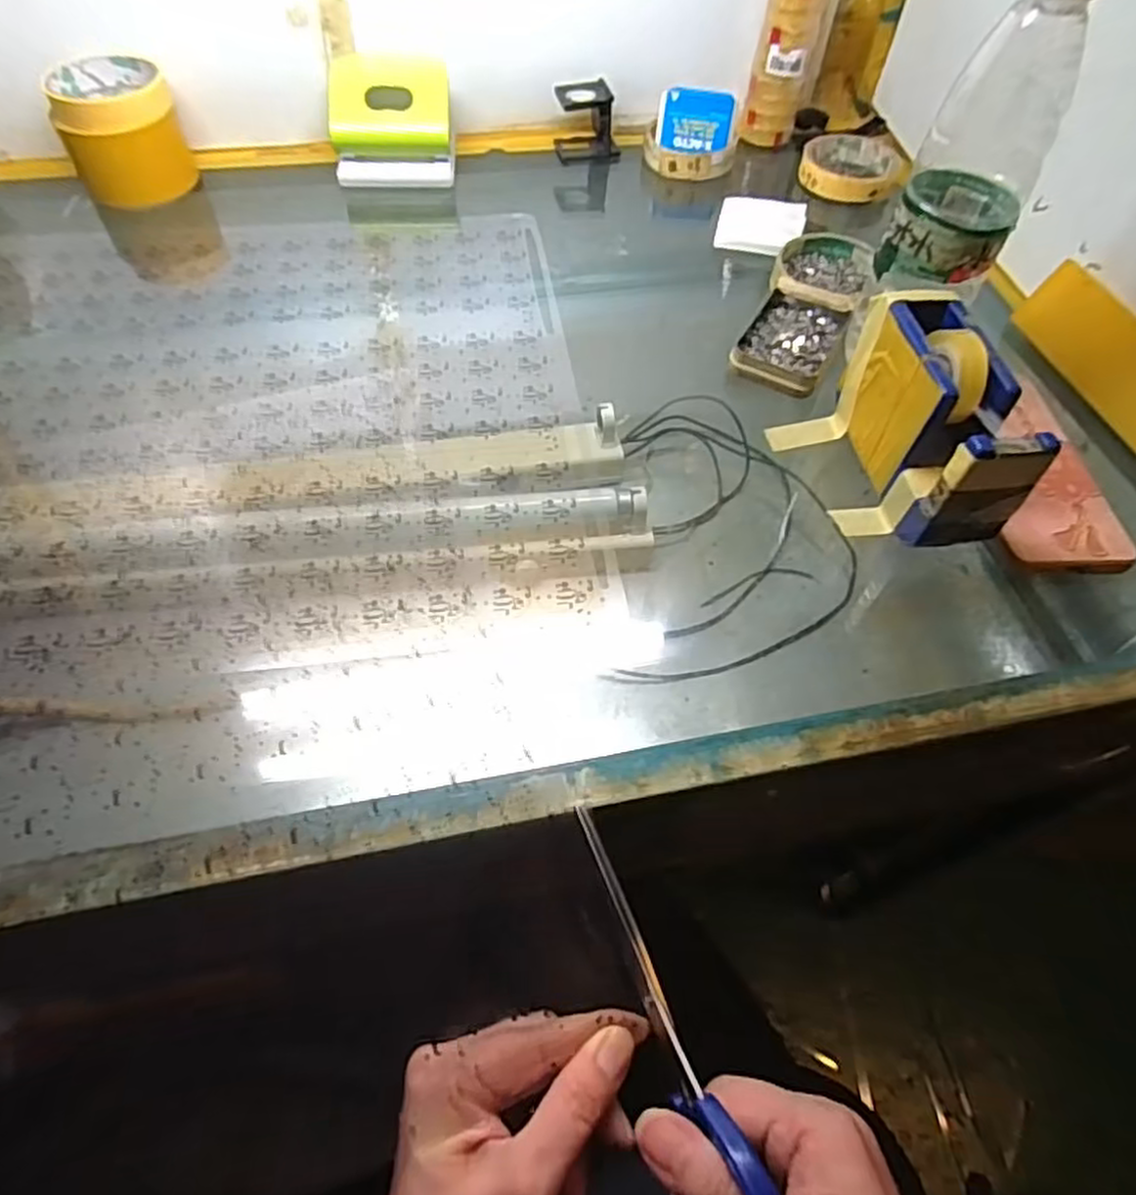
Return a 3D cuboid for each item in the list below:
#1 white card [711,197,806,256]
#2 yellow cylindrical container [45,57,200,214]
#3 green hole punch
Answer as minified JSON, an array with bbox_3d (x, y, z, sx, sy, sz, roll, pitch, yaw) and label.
[{"bbox_3d":[0.160,-0.310,0.588,0.069,0.009,0.075,14,56,8],"label":"white card"},{"bbox_3d":[-0.362,-0.380,0.578,0.086,0.078,0.086,1,55,-1],"label":"yellow cylindrical container"},{"bbox_3d":[-0.149,-0.402,0.603,0.100,0.077,0.056,-3,55,-4],"label":"green hole punch"}]

